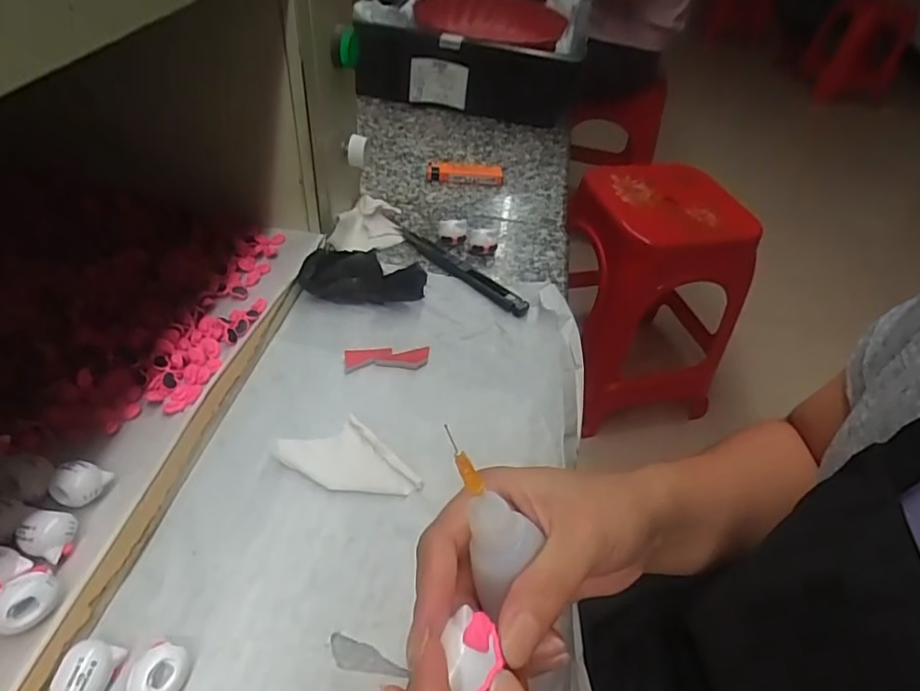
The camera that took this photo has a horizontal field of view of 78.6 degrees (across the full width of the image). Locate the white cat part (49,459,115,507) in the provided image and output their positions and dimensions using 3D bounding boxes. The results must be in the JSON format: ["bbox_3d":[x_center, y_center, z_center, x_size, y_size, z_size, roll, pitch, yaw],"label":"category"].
[{"bbox_3d":[-0.188,0.069,0.279,0.022,0.019,0.018,11,45,4],"label":"white cat part"}]

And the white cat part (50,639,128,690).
[{"bbox_3d":[-0.157,0.137,0.235,0.023,0.017,0.023,5,45,-3],"label":"white cat part"}]

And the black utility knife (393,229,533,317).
[{"bbox_3d":[0.000,-0.065,0.468,0.143,0.007,0.018,36,51,26],"label":"black utility knife"}]

